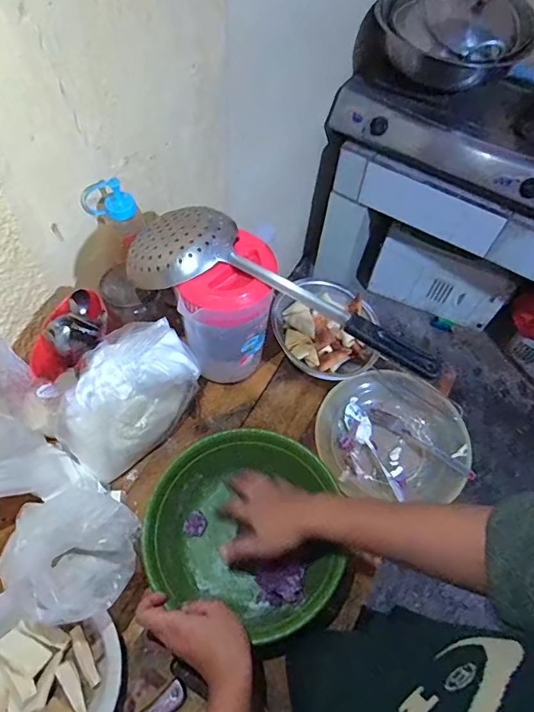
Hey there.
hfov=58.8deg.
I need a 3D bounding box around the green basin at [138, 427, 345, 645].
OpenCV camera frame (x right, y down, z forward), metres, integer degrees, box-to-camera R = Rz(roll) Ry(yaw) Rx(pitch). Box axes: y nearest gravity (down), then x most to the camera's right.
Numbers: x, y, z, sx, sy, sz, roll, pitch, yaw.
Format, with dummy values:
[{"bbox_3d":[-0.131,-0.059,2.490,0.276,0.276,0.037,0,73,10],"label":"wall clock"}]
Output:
[{"bbox_3d":[-0.022,0.216,0.604,0.229,0.099,0.215,2,59,-3],"label":"green basin"}]

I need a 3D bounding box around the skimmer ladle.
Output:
[{"bbox_3d":[0.022,-0.087,0.560,0.391,0.049,0.118,21,60,9],"label":"skimmer ladle"}]

